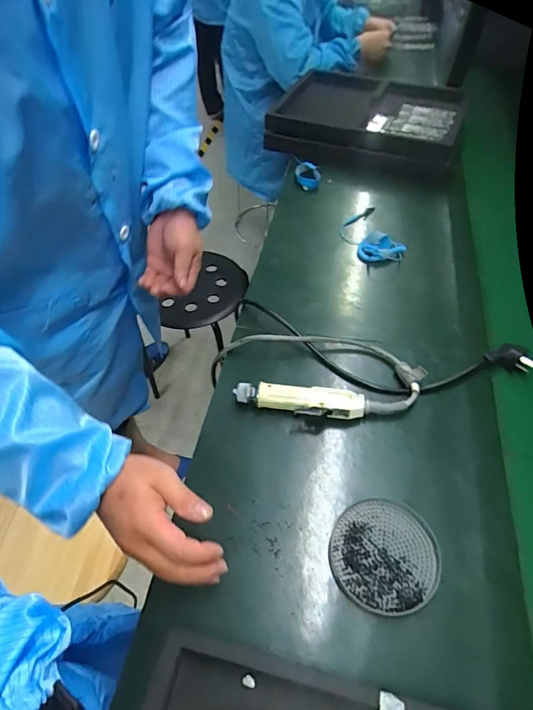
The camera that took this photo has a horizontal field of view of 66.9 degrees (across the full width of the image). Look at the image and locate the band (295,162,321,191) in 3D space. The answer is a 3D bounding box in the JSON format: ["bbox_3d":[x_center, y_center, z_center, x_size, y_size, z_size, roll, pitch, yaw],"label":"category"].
[{"bbox_3d":[0.091,-0.390,0.873,0.053,0.024,0.066,-2,54,-3],"label":"band"}]

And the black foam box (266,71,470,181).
[{"bbox_3d":[0.227,-0.536,0.926,0.414,0.101,0.302,15,55,9],"label":"black foam box"}]

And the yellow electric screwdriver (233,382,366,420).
[{"bbox_3d":[0.044,0.061,0.545,0.168,0.034,0.041,7,54,3],"label":"yellow electric screwdriver"}]

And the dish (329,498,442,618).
[{"bbox_3d":[0.129,0.217,0.441,0.111,0.015,0.112,1,54,-1],"label":"dish"}]

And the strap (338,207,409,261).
[{"bbox_3d":[0.192,-0.229,0.760,0.084,0.034,0.148,-14,56,-11],"label":"strap"}]

